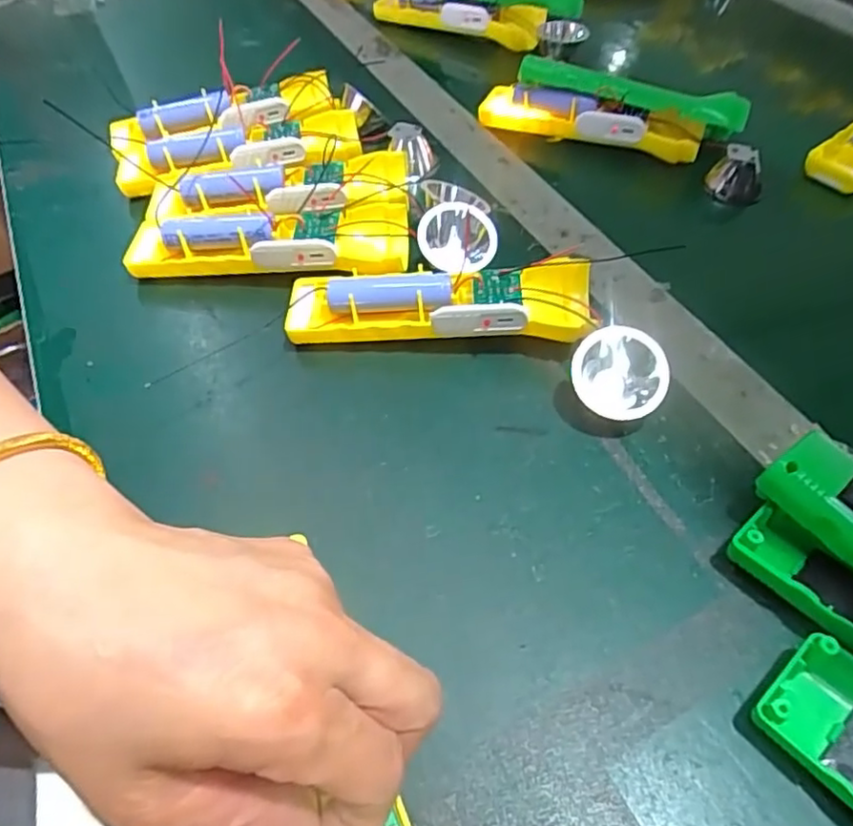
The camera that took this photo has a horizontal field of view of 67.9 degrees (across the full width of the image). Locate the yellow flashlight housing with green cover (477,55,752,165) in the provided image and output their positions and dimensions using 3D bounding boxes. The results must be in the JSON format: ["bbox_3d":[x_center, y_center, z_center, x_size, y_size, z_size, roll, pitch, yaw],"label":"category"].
[{"bbox_3d":[0.140,-0.226,0.473,0.186,0.052,0.052,15,54,13],"label":"yellow flashlight housing with green cover"}]

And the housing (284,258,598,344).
[{"bbox_3d":[0.007,-0.058,0.346,0.161,0.034,0.041,2,52,4],"label":"housing"}]

